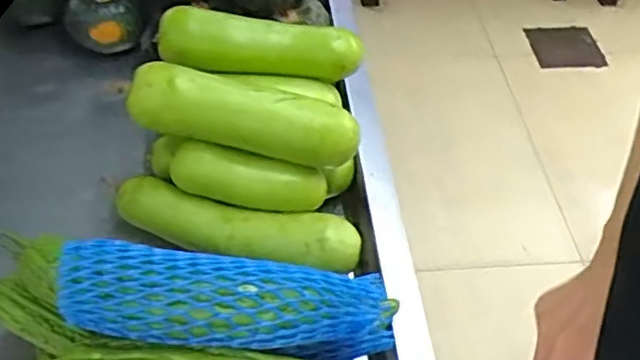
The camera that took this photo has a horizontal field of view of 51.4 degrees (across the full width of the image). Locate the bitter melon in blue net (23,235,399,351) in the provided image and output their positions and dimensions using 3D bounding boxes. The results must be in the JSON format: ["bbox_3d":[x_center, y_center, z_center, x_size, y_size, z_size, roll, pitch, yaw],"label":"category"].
[{"bbox_3d":[-0.067,0.092,0.492,0.273,0.054,0.060,10,48,-16],"label":"bitter melon in blue net"}]

